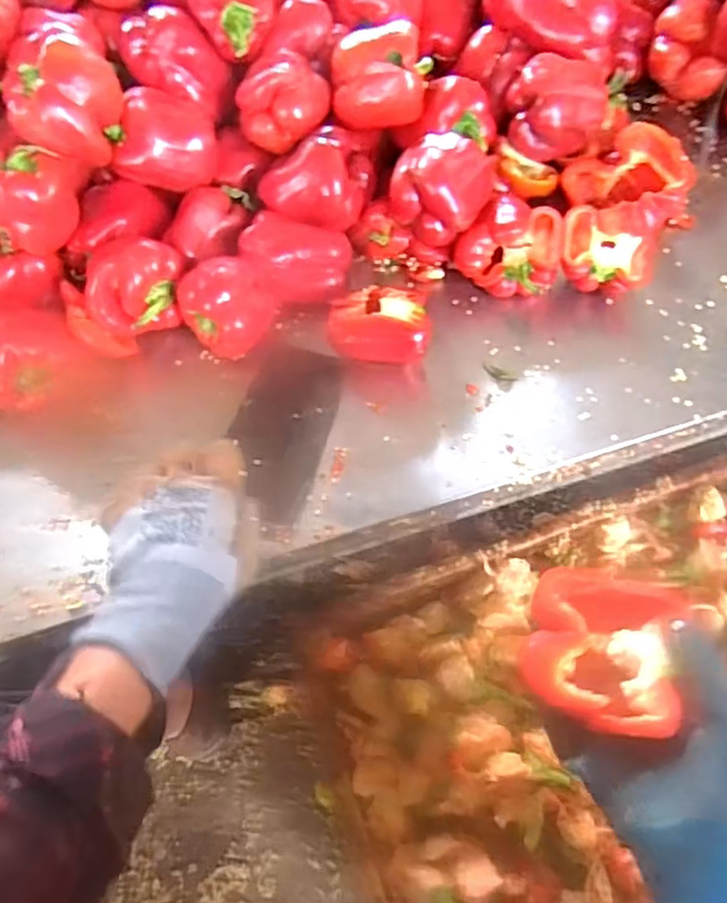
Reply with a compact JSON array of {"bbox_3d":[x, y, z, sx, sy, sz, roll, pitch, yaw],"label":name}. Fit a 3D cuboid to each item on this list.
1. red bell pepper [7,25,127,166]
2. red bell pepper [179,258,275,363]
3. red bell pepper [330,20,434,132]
[{"bbox_3d":[-0.255,-0.305,0.552,0.092,0.074,0.101,-24,63,-9],"label":"red bell pepper"},{"bbox_3d":[-0.121,-0.128,0.584,0.075,0.076,0.062,-24,63,-9],"label":"red bell pepper"},{"bbox_3d":[0.014,-0.346,0.602,0.092,0.061,0.061,0,62,4],"label":"red bell pepper"}]

